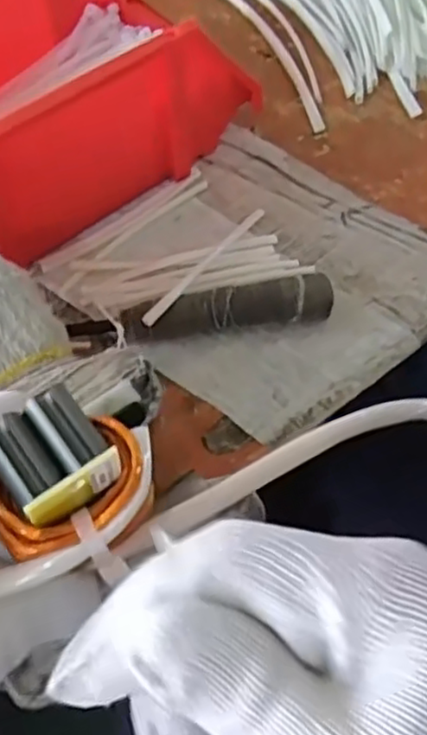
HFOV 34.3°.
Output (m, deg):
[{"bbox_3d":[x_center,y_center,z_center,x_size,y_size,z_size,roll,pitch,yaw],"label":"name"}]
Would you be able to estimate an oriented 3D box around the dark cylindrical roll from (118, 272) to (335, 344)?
[{"bbox_3d":[0.009,-0.034,0.430,0.128,0.031,0.024,-7,61,-4],"label":"dark cylindrical roll"}]

